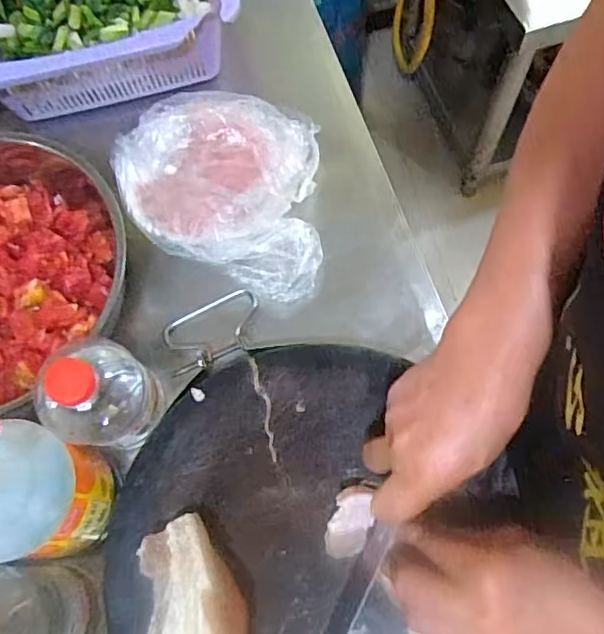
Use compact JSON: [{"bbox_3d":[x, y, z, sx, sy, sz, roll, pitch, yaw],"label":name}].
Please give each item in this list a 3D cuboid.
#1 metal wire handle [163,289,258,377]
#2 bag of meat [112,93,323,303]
[{"bbox_3d":[-0.079,0.013,0.539,0.089,0.018,0.061,-20,69,-5],"label":"metal wire handle"},{"bbox_3d":[-0.074,-0.122,0.547,0.189,0.067,0.186,5,69,5],"label":"bag of meat"}]

